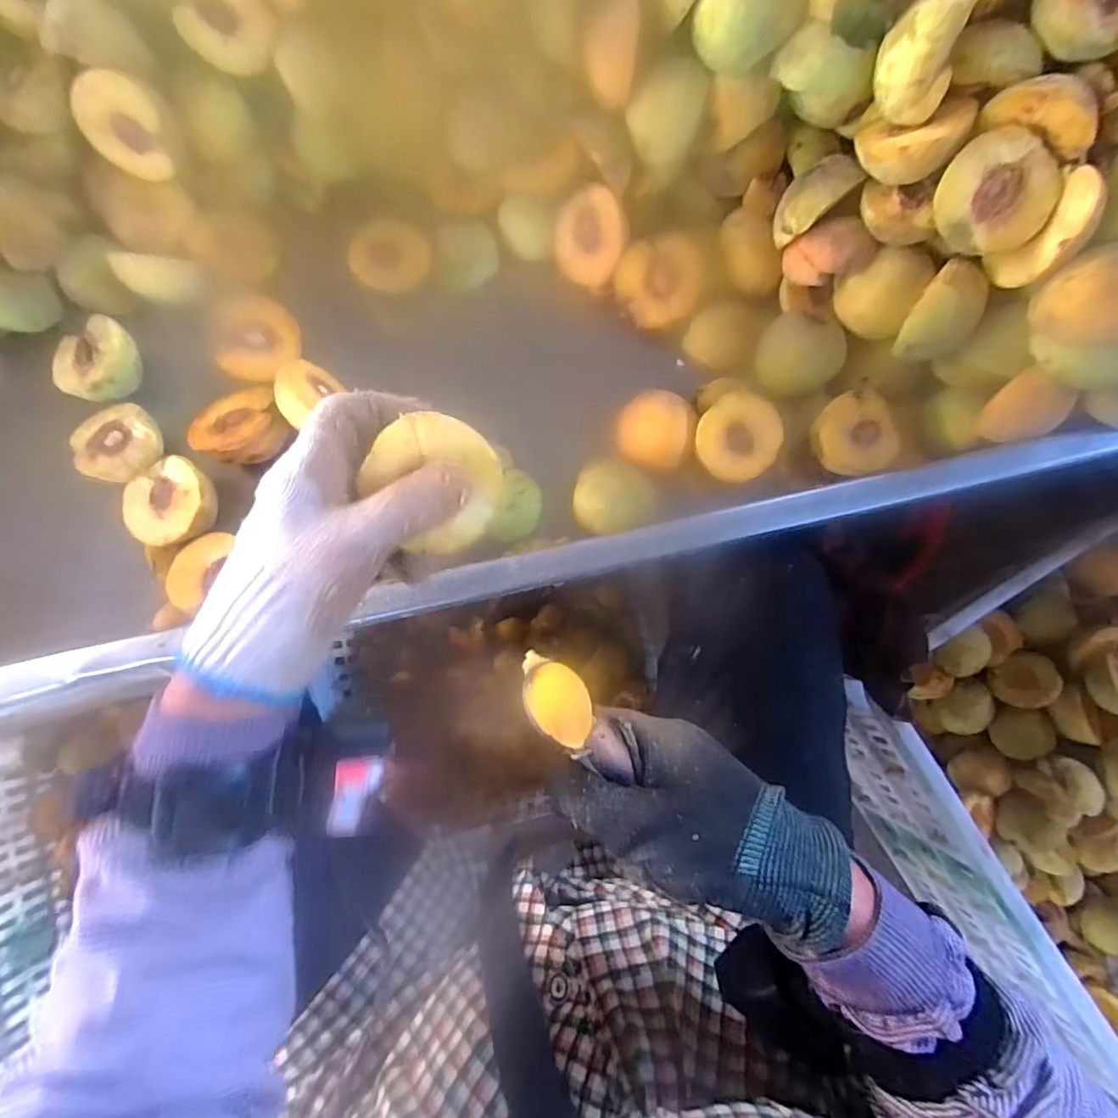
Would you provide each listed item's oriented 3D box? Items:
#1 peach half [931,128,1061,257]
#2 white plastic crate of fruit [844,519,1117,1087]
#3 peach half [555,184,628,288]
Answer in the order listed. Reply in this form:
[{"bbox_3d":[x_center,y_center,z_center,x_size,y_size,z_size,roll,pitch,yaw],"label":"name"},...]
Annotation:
[{"bbox_3d":[0.254,-0.214,0.332,0.060,0.029,0.060,-3,107,8],"label":"peach half"},{"bbox_3d":[0.549,0.257,0.619,0.338,0.251,0.504,-27,84,-4],"label":"white plastic crate of fruit"},{"bbox_3d":[0.028,-0.246,0.429,0.062,0.029,0.062,13,121,23],"label":"peach half"}]

